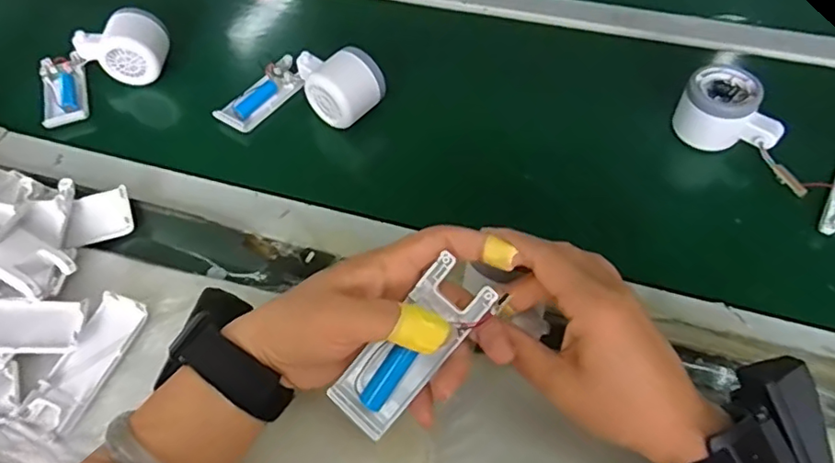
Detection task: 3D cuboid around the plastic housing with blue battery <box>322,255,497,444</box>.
[{"bbox_3d":[-0.003,0.066,0.322,0.105,0.022,0.036,-49,60,5],"label":"plastic housing with blue battery"}]

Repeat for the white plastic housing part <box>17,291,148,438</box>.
[{"bbox_3d":[-0.229,0.091,0.402,0.035,0.013,0.097,18,58,14],"label":"white plastic housing part"}]

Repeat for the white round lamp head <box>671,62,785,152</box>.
[{"bbox_3d":[0.271,-0.101,0.498,0.090,0.048,0.056,27,61,19],"label":"white round lamp head"}]

